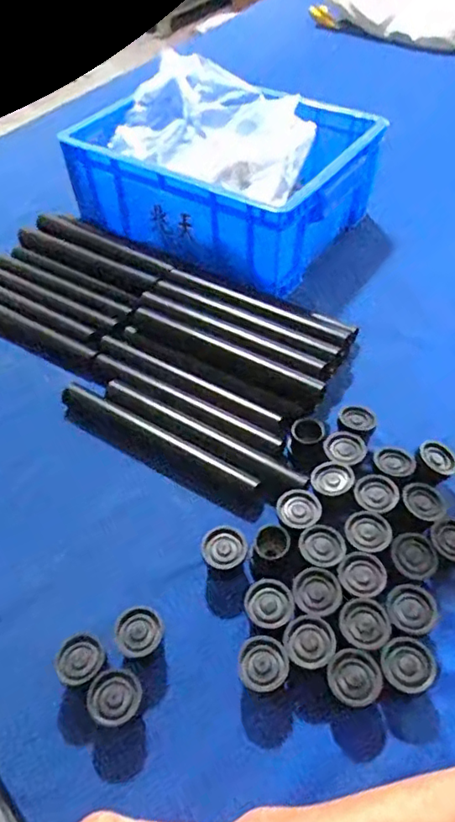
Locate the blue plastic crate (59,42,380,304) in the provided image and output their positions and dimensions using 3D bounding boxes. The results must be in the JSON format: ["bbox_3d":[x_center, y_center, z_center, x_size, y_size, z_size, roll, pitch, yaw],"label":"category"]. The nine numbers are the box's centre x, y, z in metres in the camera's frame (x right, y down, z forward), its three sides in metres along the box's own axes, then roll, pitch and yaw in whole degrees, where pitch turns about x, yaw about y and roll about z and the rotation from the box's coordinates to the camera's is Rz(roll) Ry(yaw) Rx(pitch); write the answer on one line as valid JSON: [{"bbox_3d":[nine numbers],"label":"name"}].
[{"bbox_3d":[-0.006,-0.324,0.726,0.345,0.121,0.246,26,56,21],"label":"blue plastic crate"}]

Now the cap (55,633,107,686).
[{"bbox_3d":[-0.103,0.183,0.402,0.032,0.037,0.031,-1,50,1],"label":"cap"}]

